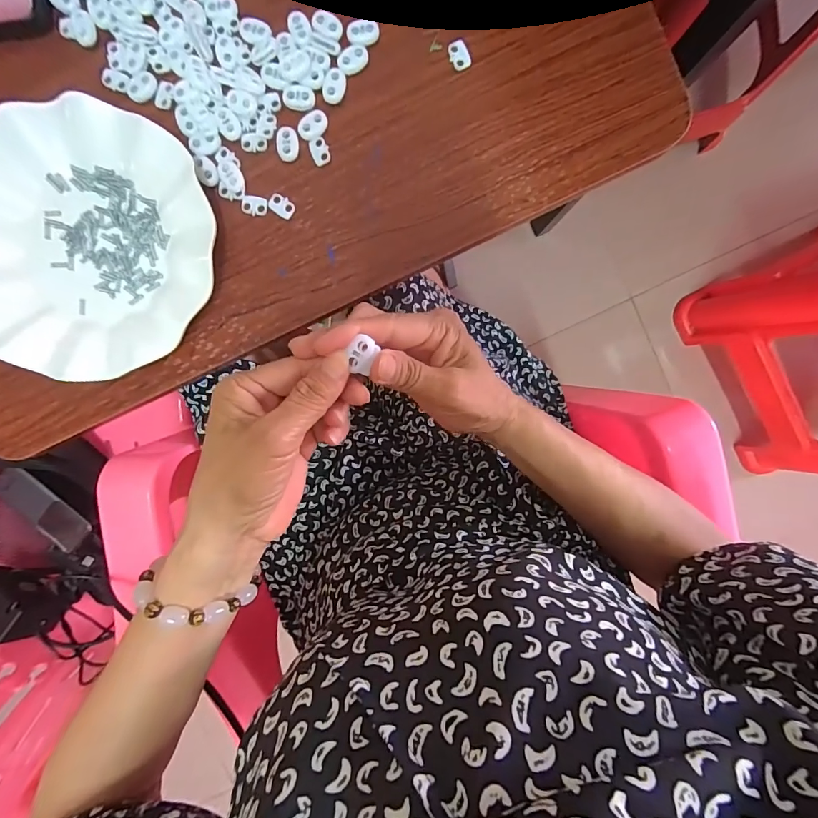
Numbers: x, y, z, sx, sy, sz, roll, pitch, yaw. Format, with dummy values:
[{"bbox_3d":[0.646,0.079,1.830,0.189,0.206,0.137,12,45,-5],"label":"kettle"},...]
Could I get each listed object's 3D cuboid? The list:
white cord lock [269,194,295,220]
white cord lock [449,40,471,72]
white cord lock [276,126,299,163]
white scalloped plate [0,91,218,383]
[{"bbox_3d":[-0.094,-0.150,0.304,0.019,0.004,0.013,34,94,-3],"label":"white cord lock"},{"bbox_3d":[0.036,-0.255,0.297,0.013,0.004,0.020,-24,94,2],"label":"white cord lock"},{"bbox_3d":[-0.088,-0.192,0.300,0.016,0.006,0.022,2,95,0],"label":"white cord lock"},{"bbox_3d":[-0.234,-0.118,0.294,0.188,0.023,0.183,0,95,0],"label":"white scalloped plate"}]

